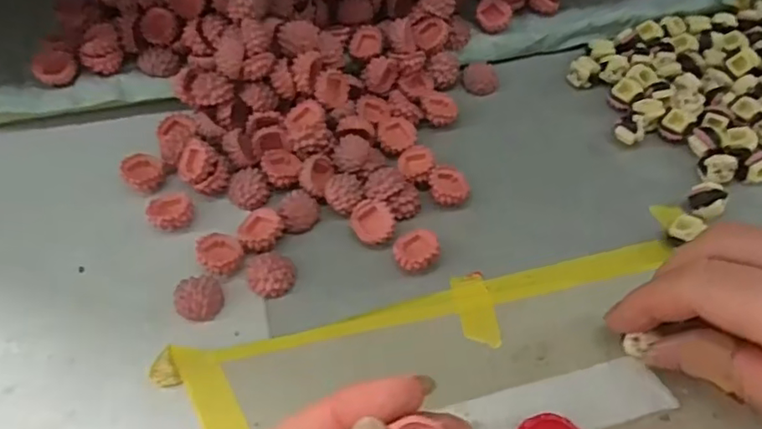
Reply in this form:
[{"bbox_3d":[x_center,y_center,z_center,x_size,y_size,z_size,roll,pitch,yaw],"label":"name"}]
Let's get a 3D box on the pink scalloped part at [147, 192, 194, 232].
[{"bbox_3d":[-0.095,-0.002,0.269,0.020,0.008,0.016,-17,57,-15],"label":"pink scalloped part"}]

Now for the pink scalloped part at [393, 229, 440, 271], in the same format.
[{"bbox_3d":[0.016,0.016,0.266,0.019,0.012,0.020,4,54,0],"label":"pink scalloped part"}]

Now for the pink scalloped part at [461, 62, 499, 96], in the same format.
[{"bbox_3d":[0.056,-0.076,0.333,0.019,0.008,0.017,13,55,6],"label":"pink scalloped part"}]

